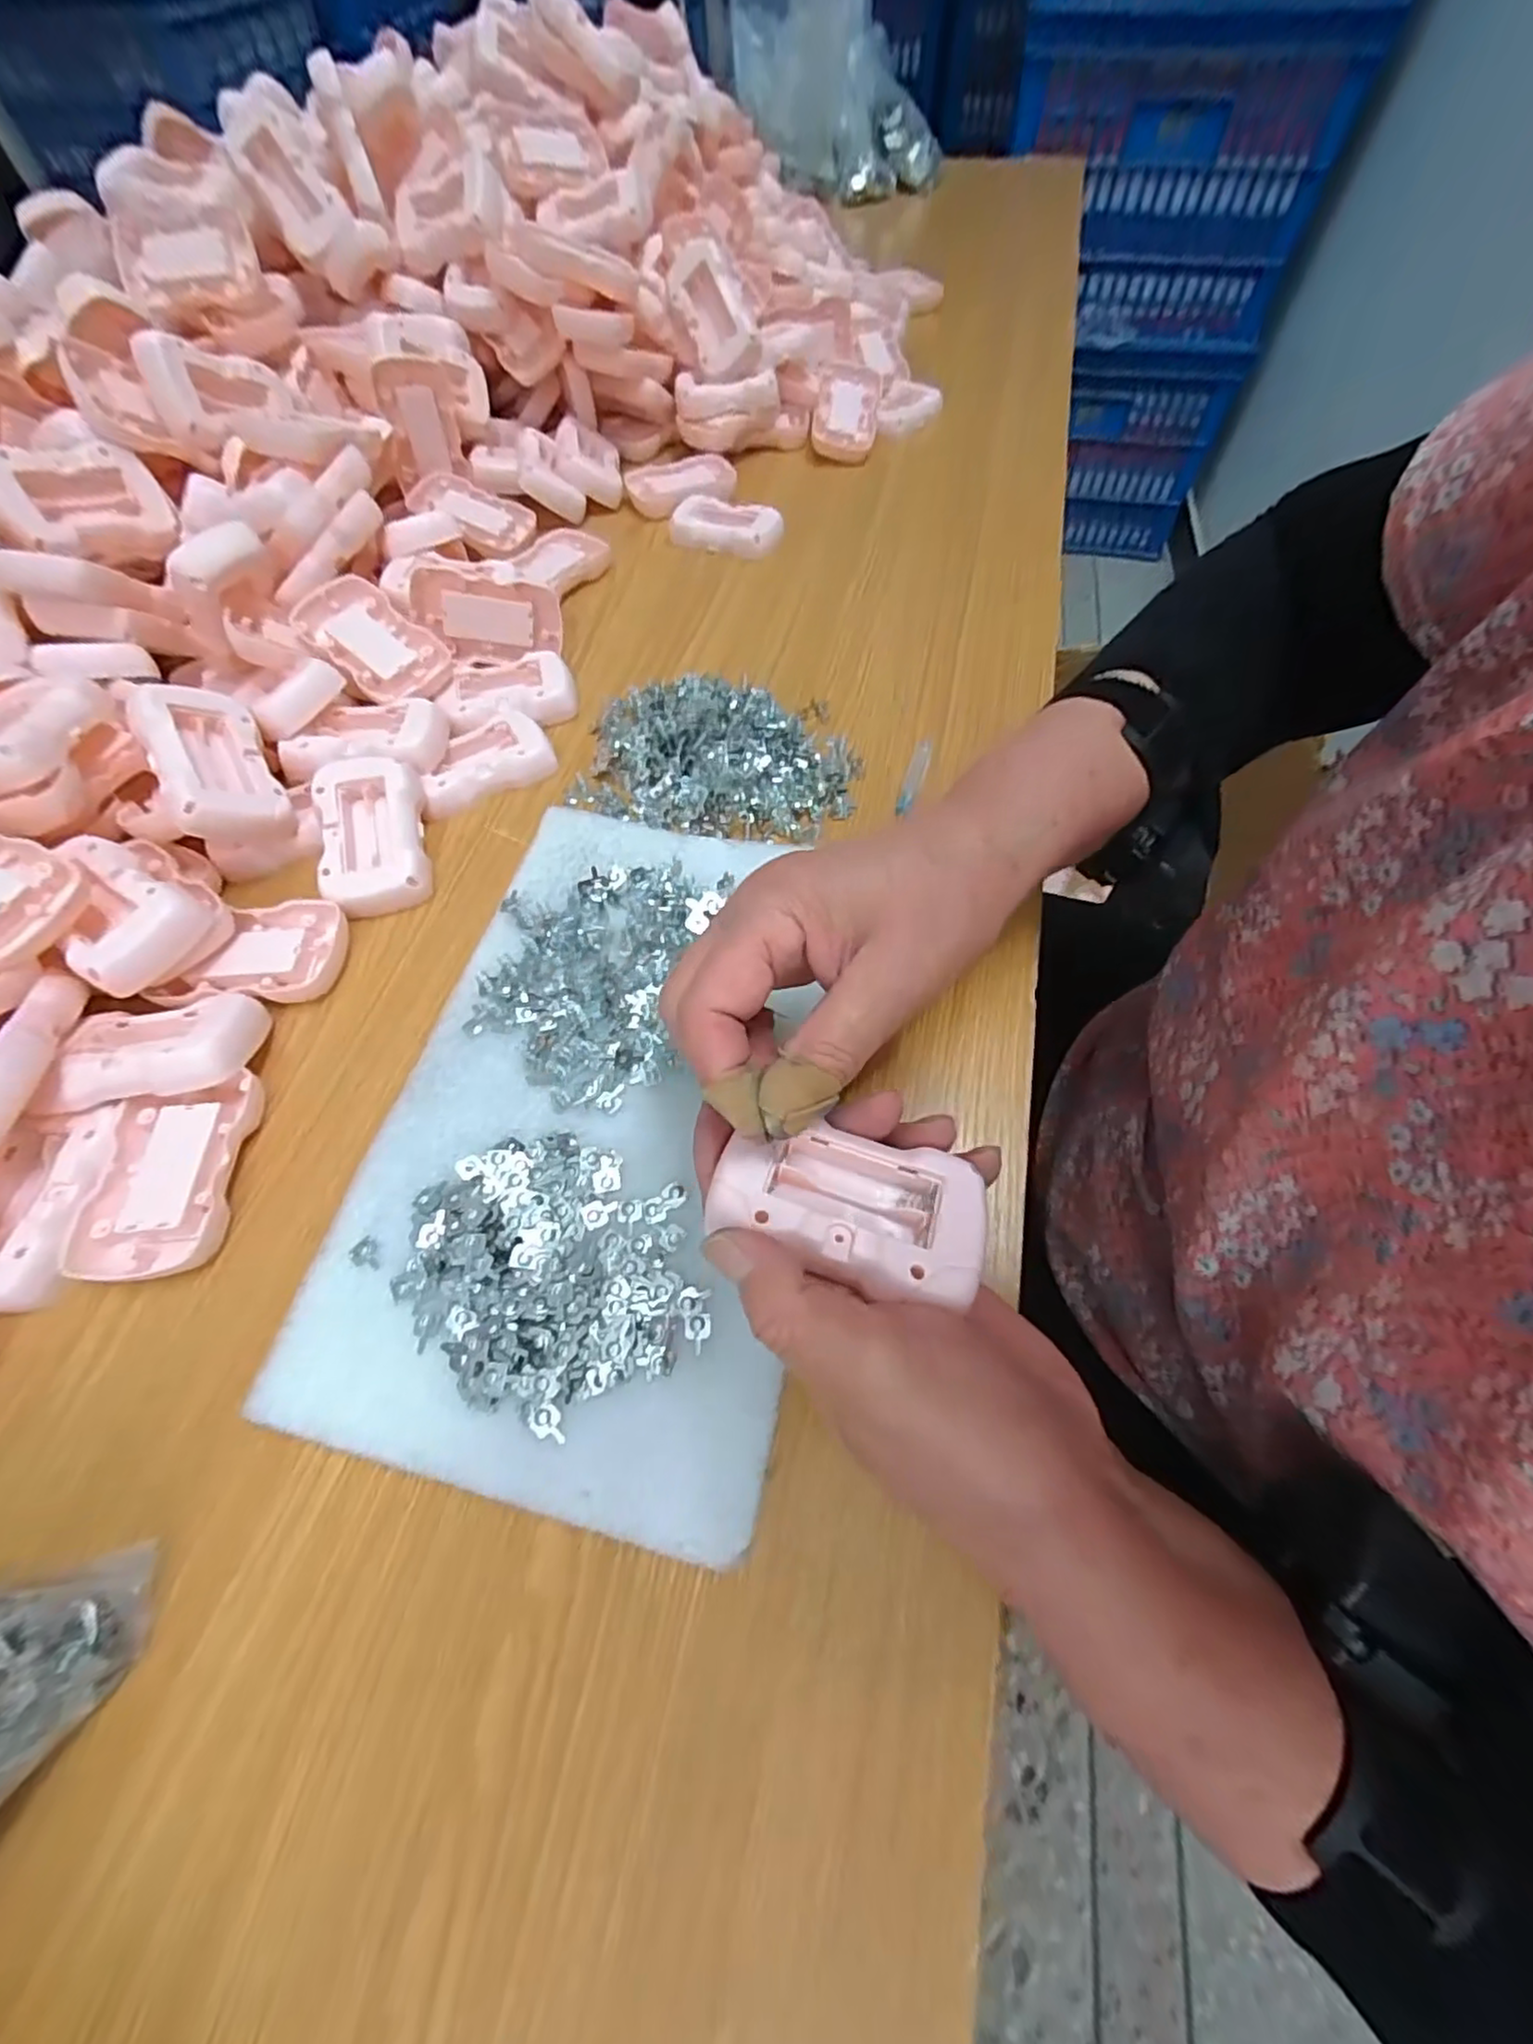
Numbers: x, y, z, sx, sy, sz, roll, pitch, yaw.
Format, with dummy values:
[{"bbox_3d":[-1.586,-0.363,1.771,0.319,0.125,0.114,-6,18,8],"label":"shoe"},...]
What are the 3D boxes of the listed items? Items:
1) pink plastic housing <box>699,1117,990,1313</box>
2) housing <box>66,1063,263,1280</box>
[{"bbox_3d":[0.026,0.057,0.214,0.082,0.020,0.047,17,62,8],"label":"pink plastic housing"},{"bbox_3d":[-0.250,0.064,0.284,0.055,0.015,0.084,-2,61,0],"label":"housing"}]

